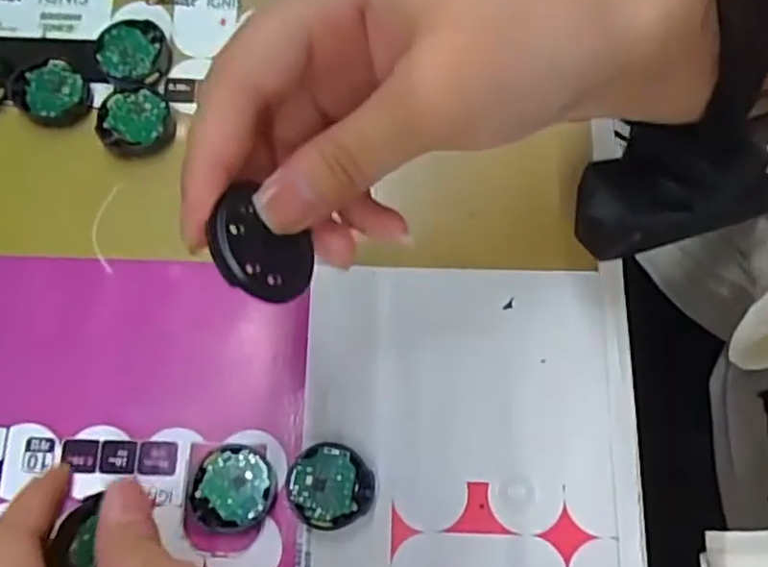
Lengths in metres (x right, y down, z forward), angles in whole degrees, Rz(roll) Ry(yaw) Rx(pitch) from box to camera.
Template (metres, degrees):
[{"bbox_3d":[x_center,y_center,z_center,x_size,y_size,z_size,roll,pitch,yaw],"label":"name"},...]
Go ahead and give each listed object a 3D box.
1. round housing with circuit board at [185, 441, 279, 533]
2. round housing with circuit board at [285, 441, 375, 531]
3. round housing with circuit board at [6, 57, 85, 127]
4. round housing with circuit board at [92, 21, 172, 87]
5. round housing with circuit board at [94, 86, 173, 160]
[{"bbox_3d":[-0.055,0.075,0.242,0.029,0.011,0.029,0,75,-1],"label":"round housing with circuit board"},{"bbox_3d":[-0.020,0.074,0.243,0.030,0.010,0.030,0,75,-1],"label":"round housing with circuit board"},{"bbox_3d":[-0.142,-0.080,0.282,0.028,0.014,0.027,0,75,-1],"label":"round housing with circuit board"},{"bbox_3d":[-0.109,-0.099,0.289,0.029,0.011,0.031,0,75,-1],"label":"round housing with circuit board"},{"bbox_3d":[-0.104,-0.068,0.280,0.030,0.012,0.029,0,75,-1],"label":"round housing with circuit board"}]

